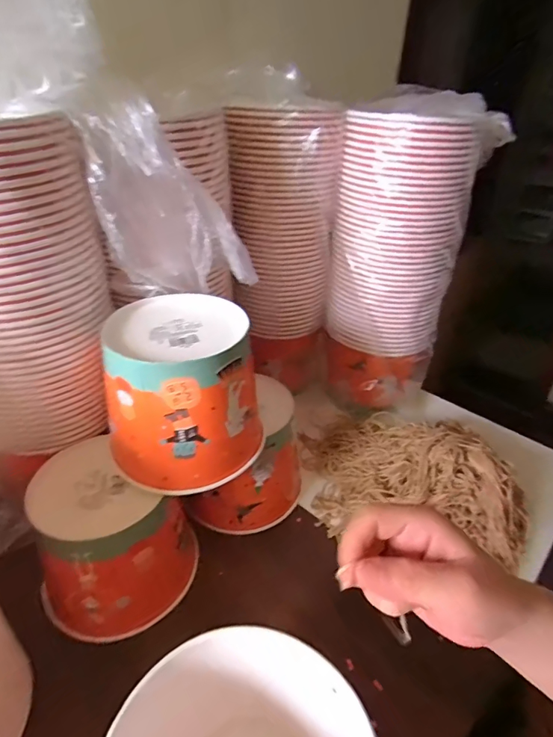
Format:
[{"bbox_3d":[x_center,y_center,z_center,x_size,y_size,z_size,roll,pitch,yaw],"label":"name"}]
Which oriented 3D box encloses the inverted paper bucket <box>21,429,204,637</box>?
[{"bbox_3d":[-0.172,0.175,0.450,0.134,0.133,0.128,2,35,-1],"label":"inverted paper bucket"}]

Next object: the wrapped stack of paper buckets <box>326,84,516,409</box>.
[{"bbox_3d":[0.172,-0.150,0.637,0.190,0.394,0.169,9,36,8],"label":"wrapped stack of paper buckets"}]

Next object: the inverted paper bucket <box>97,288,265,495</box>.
[{"bbox_3d":[-0.089,0.021,0.437,0.141,0.133,0.139,-6,36,-12],"label":"inverted paper bucket"}]

